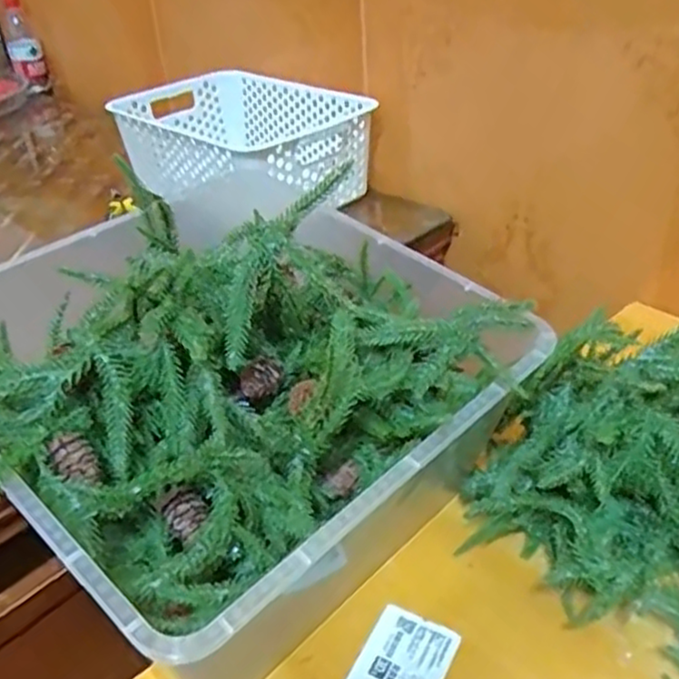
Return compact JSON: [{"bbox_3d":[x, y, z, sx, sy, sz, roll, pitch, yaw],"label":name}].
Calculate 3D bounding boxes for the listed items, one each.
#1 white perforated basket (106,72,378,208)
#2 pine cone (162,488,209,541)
[{"bbox_3d":[-0.127,-0.250,0.894,0.237,0.099,0.367,-31,42,-32],"label":"white perforated basket"},{"bbox_3d":[-0.081,0.092,0.376,0.022,0.016,0.018,-26,39,-28],"label":"pine cone"}]

